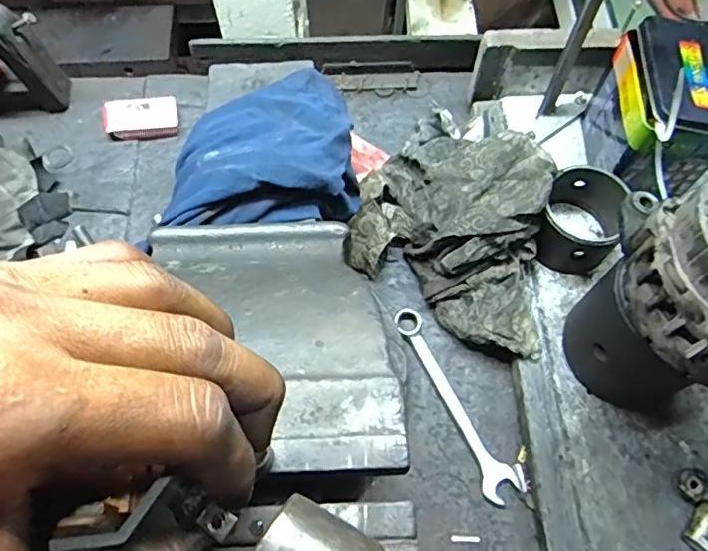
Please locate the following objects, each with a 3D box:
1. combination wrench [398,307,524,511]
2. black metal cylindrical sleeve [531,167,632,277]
[{"bbox_3d":[0.096,0.120,0.543,0.033,0.014,0.198,-23,67,-11],"label":"combination wrench"},{"bbox_3d":[0.228,-0.059,0.560,0.077,0.066,0.099,34,69,14],"label":"black metal cylindrical sleeve"}]

